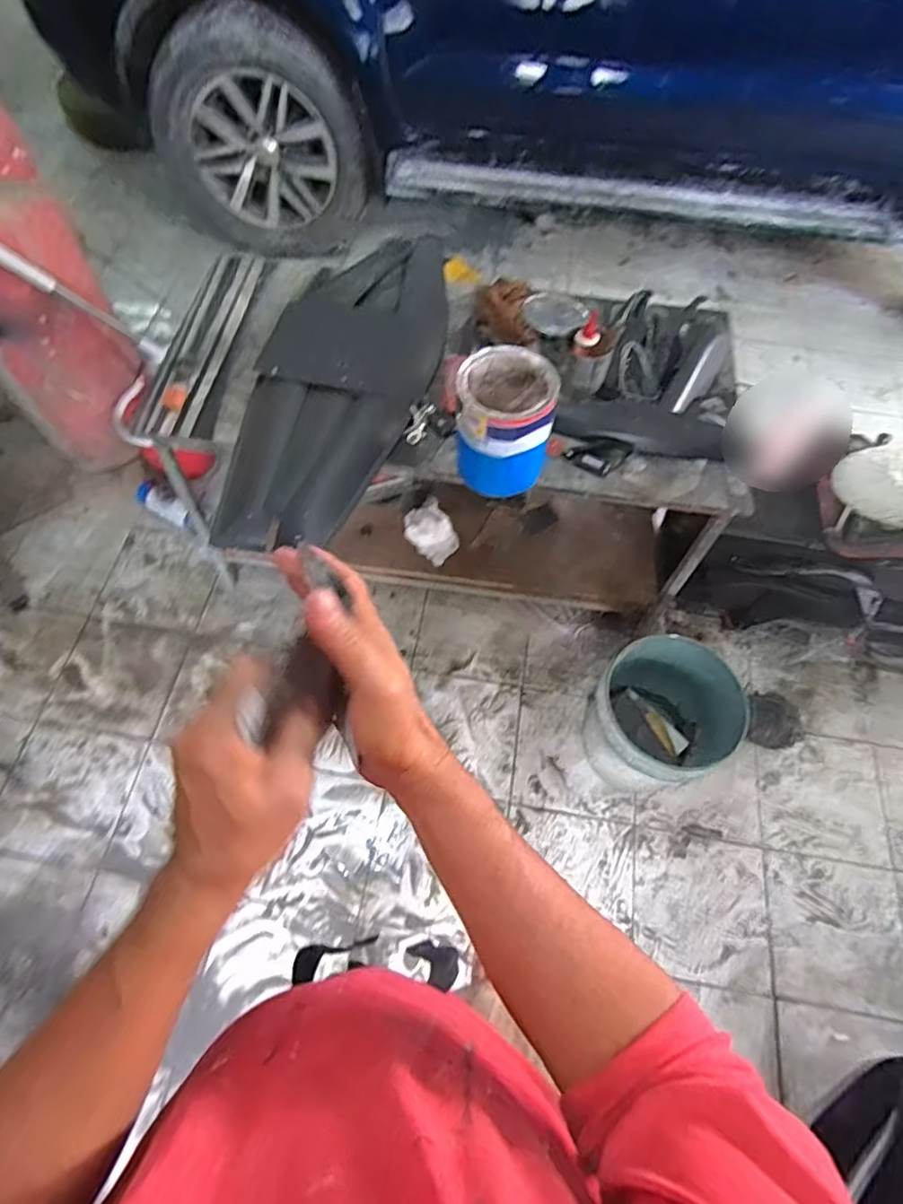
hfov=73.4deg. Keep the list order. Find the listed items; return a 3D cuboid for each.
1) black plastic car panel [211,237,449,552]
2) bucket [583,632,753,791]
[{"bbox_3d":[-0.224,-0.525,1.324,0.370,0.076,1.023,12,62,5],"label":"black plastic car panel"},{"bbox_3d":[0.467,0.293,1.408,0.283,0.339,0.273,1,62,-1],"label":"bucket"}]

